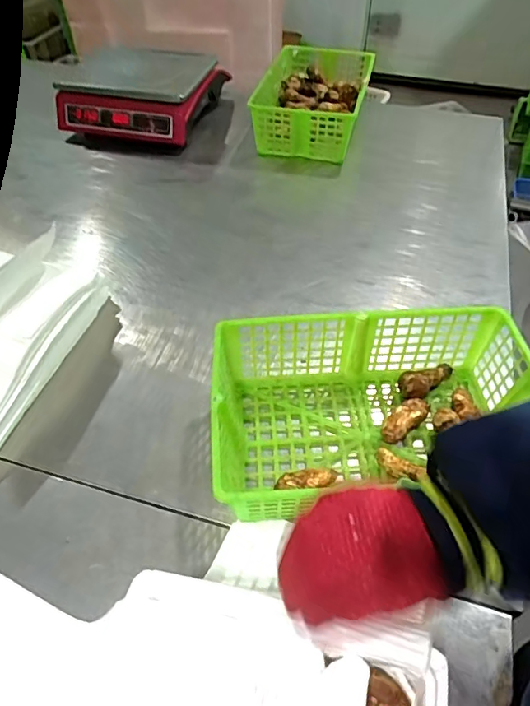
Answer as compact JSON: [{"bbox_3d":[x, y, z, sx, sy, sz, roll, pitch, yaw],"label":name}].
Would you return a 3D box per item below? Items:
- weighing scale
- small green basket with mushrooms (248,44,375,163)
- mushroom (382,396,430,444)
[{"bbox_3d":[-0.270,-0.566,1.037,0.306,0.142,0.267,11,52,9],"label":"weighing scale"},{"bbox_3d":[0.102,-0.529,1.011,0.209,0.108,0.294,11,52,9],"label":"small green basket with mushrooms"},{"bbox_3d":[0.164,0.081,0.563,0.030,0.032,0.067,37,60,26],"label":"mushroom"}]

